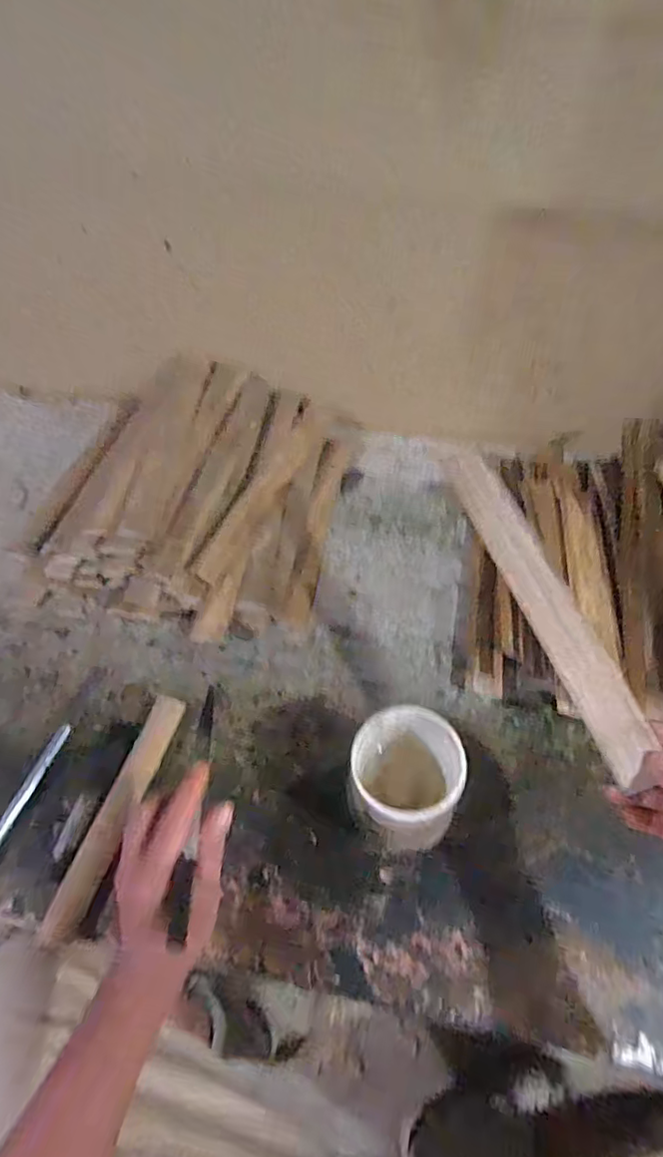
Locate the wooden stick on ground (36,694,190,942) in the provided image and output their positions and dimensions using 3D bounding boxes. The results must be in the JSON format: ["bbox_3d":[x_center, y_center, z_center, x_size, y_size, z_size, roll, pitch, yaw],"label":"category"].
[{"bbox_3d":[-0.207,0.224,0.550,0.034,0.011,0.230,12,51,9],"label":"wooden stick on ground"}]

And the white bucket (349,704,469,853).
[{"bbox_3d":[0.063,0.187,0.518,0.092,0.122,0.098,0,50,0],"label":"white bucket"}]

